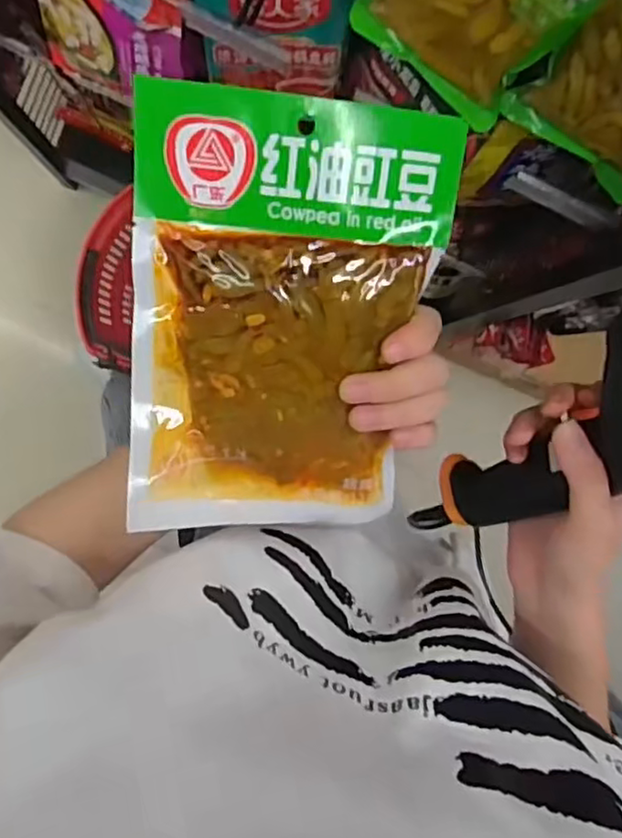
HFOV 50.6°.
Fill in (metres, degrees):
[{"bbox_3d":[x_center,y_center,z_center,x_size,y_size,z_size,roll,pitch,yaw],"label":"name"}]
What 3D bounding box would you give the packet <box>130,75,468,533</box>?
[{"bbox_3d":[-0.014,-0.041,0.309,0.136,0.018,0.198,5,108,-6],"label":"packet"}]

